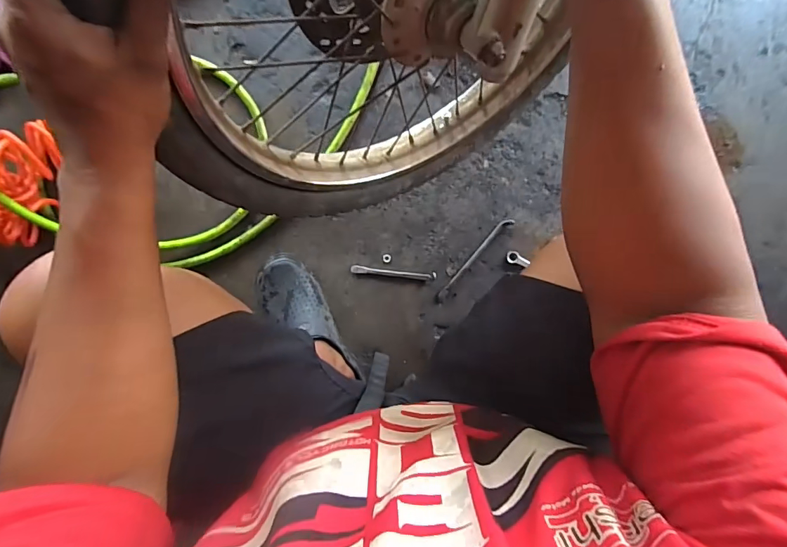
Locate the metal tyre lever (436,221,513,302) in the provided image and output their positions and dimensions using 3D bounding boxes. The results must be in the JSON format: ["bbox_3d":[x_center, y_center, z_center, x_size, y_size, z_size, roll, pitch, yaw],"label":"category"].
[{"bbox_3d":[0.132,-0.022,0.718,0.017,0.006,0.181,42,93,-3],"label":"metal tyre lever"}]

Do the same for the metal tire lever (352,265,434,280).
[{"bbox_3d":[0.000,0.000,0.720,0.139,0.004,0.014,5,94,-1],"label":"metal tire lever"}]

